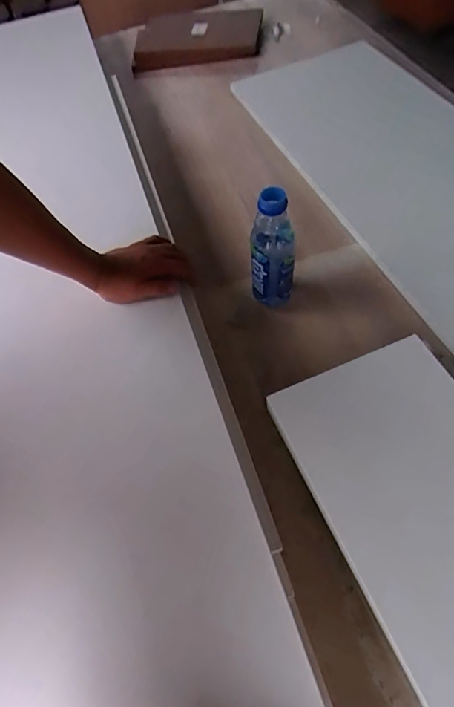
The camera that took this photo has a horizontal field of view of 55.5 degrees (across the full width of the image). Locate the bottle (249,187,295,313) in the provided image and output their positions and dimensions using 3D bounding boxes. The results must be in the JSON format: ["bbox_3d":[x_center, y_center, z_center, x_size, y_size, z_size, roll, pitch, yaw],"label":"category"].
[{"bbox_3d":[0.069,-0.150,0.656,0.064,0.210,0.056,1,56,6],"label":"bottle"}]

